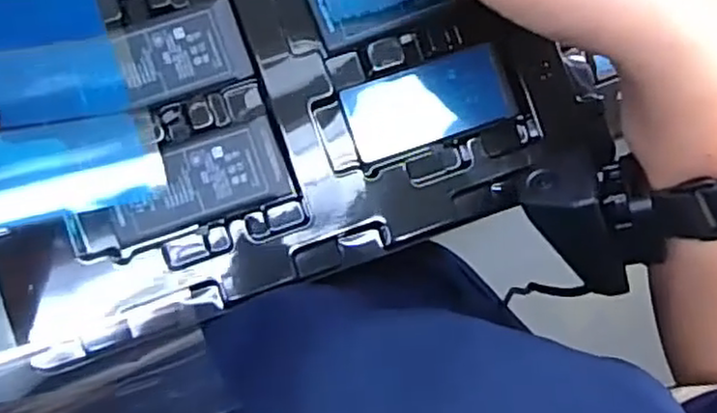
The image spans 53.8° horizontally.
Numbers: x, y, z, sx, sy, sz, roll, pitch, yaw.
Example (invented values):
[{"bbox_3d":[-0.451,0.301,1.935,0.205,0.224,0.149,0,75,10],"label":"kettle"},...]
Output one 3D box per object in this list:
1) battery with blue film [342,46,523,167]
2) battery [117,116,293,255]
[{"bbox_3d":[0.033,-0.047,0.324,0.075,0.011,0.035,-18,90,-9],"label":"battery with blue film"},{"bbox_3d":[-0.070,-0.010,0.307,0.075,0.005,0.036,-19,90,-9],"label":"battery"}]

